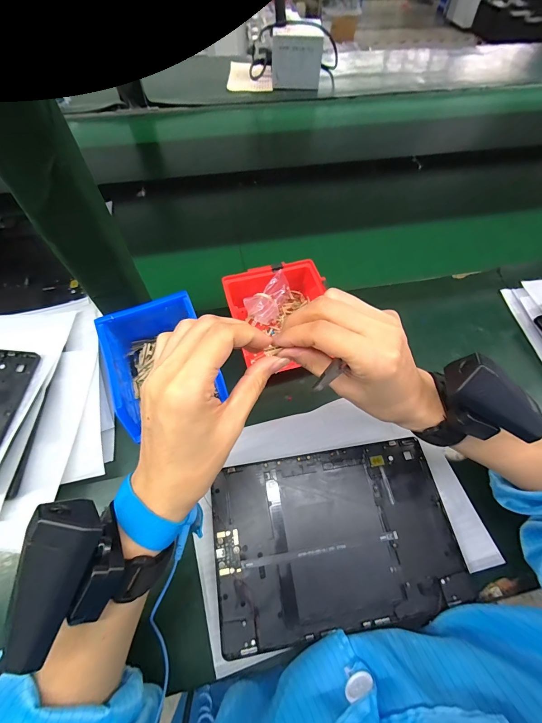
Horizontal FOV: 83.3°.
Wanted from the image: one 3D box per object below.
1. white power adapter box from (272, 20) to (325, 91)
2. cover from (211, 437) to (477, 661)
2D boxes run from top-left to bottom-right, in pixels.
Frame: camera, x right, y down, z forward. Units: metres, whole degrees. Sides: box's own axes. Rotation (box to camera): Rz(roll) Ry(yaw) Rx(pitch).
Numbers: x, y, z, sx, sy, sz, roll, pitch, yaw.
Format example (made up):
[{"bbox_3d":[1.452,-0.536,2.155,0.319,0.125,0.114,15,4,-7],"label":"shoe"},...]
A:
[{"bbox_3d":[0.067,-0.788,0.791,0.127,0.101,0.083,4,60,1],"label":"white power adapter box"},{"bbox_3d":[0.064,0.172,0.307,0.233,0.010,0.156,-6,61,-5],"label":"cover"}]

